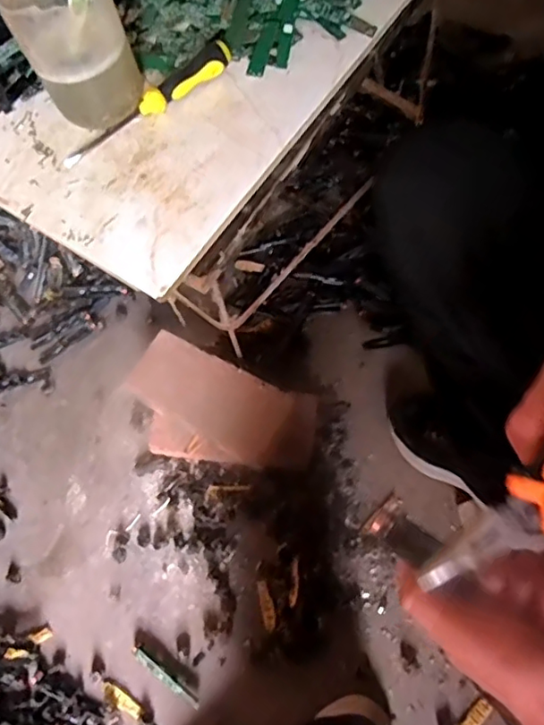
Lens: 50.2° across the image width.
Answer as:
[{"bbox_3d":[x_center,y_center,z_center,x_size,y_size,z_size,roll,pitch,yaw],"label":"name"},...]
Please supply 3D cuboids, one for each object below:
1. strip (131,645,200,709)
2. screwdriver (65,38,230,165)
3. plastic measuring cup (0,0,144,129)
[{"bbox_3d":[-0.133,0.388,0.718,0.108,0.009,0.012,31,73,19],"label":"strip"},{"bbox_3d":[-0.104,-0.212,0.477,0.162,0.022,0.028,-34,69,2],"label":"screwdriver"},{"bbox_3d":[-0.150,-0.244,0.441,0.077,0.096,0.076,-3,66,6],"label":"plastic measuring cup"}]

